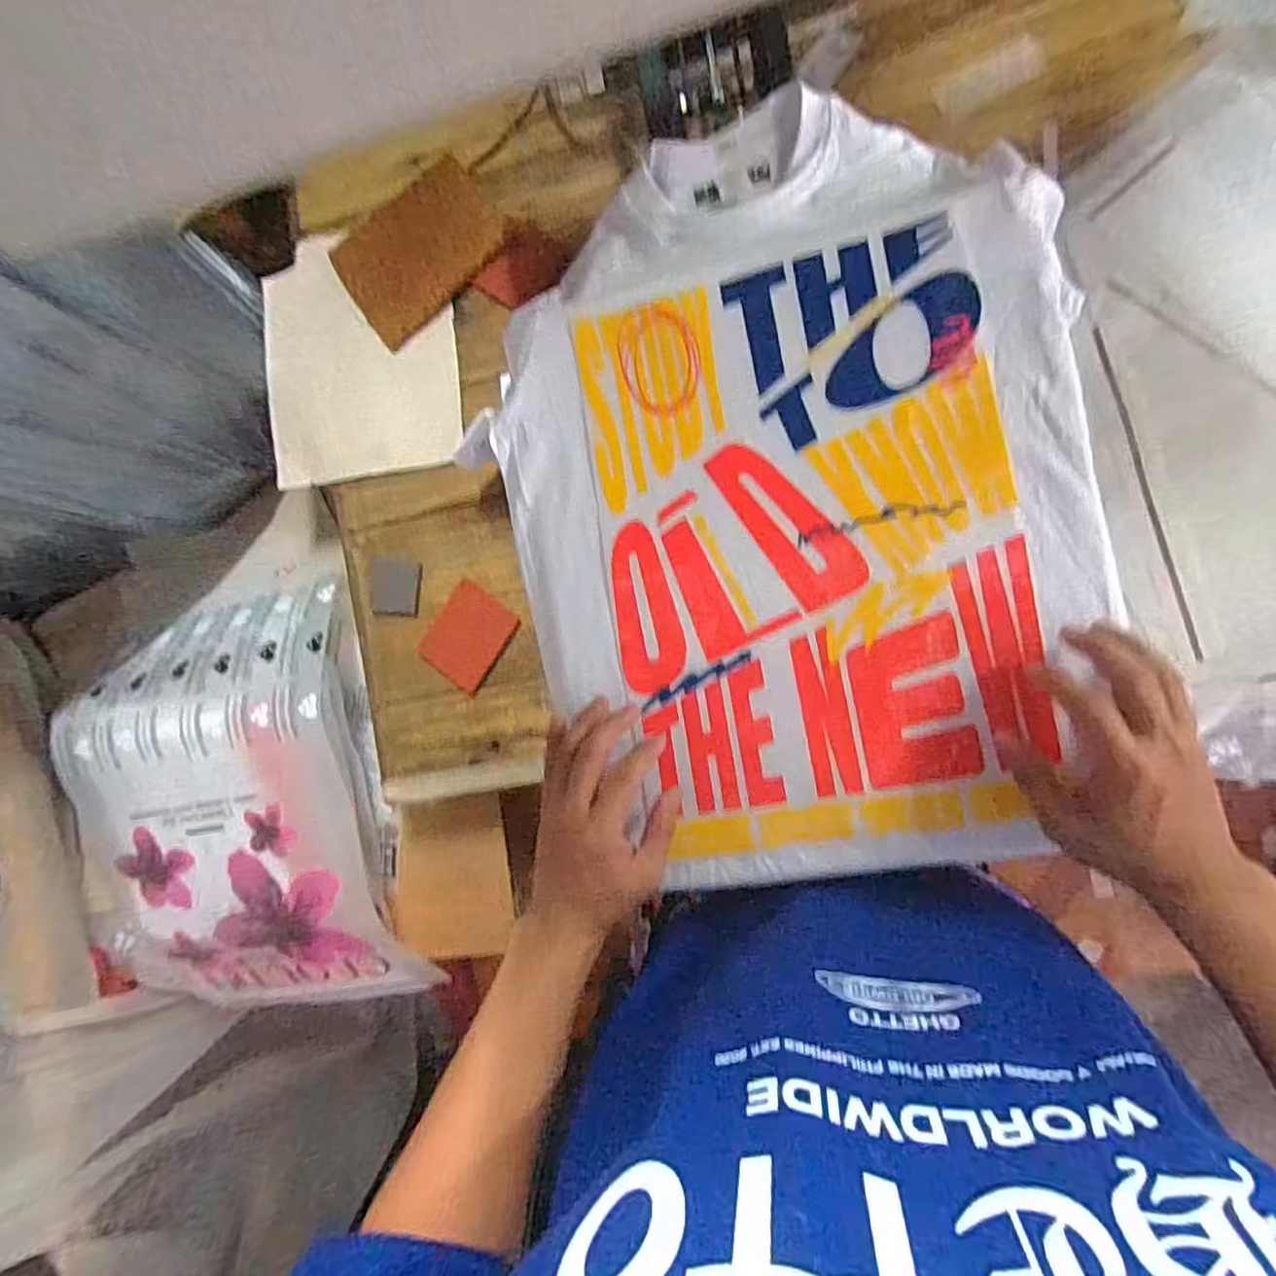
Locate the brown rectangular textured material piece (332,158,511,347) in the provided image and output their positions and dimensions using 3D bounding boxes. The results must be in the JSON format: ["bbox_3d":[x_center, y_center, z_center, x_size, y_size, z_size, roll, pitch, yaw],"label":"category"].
[{"bbox_3d":[-0.216,-0.387,0.634,0.162,0.009,0.128,-37,82,7],"label":"brown rectangular textured material piece"}]

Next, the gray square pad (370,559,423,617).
[{"bbox_3d":[-0.250,-0.052,0.653,0.056,0.006,0.057,4,89,10],"label":"gray square pad"}]

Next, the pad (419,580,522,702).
[{"bbox_3d":[-0.170,0.000,0.637,0.075,0.007,0.091,36,94,9],"label":"pad"}]

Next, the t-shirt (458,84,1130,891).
[{"bbox_3d":[0.107,-0.118,0.477,0.406,0.052,0.560,-10,87,8],"label":"t-shirt"}]

